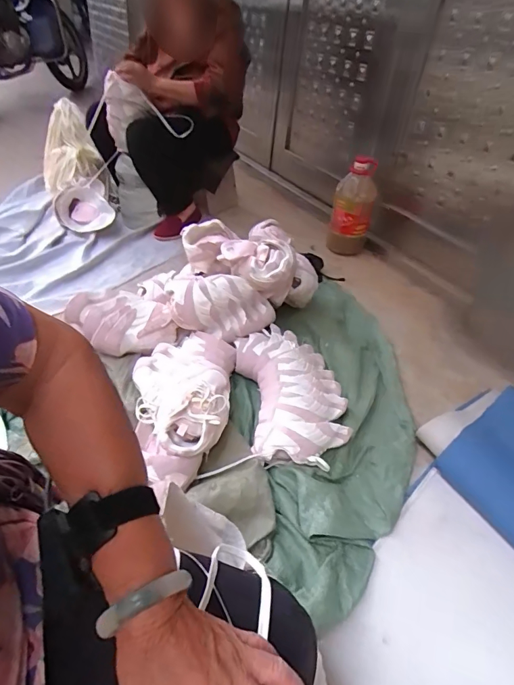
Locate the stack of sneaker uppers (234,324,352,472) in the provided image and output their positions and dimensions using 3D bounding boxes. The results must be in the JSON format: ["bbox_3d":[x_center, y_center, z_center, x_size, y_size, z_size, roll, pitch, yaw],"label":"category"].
[{"bbox_3d":[0.082,0.109,1.002,0.236,0.096,0.425,-3,41,-11],"label":"stack of sneaker uppers"}]

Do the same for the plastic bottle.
[{"bbox_3d":[0.352,-0.479,1.540,0.145,0.342,0.159,11,40,6],"label":"plastic bottle"}]

